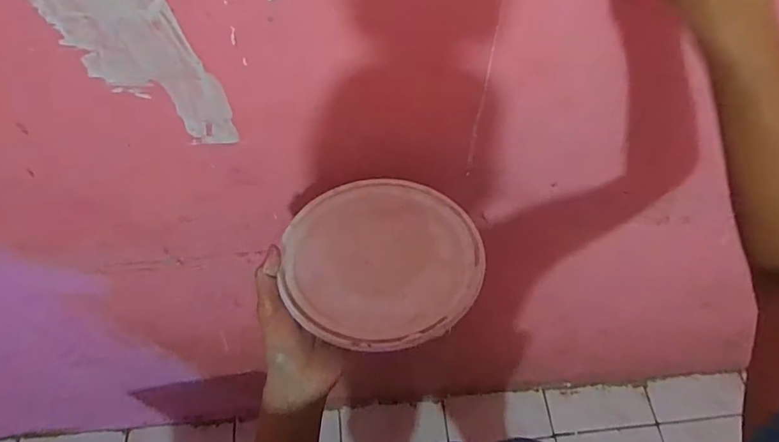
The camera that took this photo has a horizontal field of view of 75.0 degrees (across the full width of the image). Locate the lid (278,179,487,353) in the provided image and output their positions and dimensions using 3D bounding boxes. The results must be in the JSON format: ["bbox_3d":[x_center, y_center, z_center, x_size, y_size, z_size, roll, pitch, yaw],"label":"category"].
[{"bbox_3d":[-0.007,0.030,0.455,0.169,0.008,0.182,-2,49,3],"label":"lid"}]

